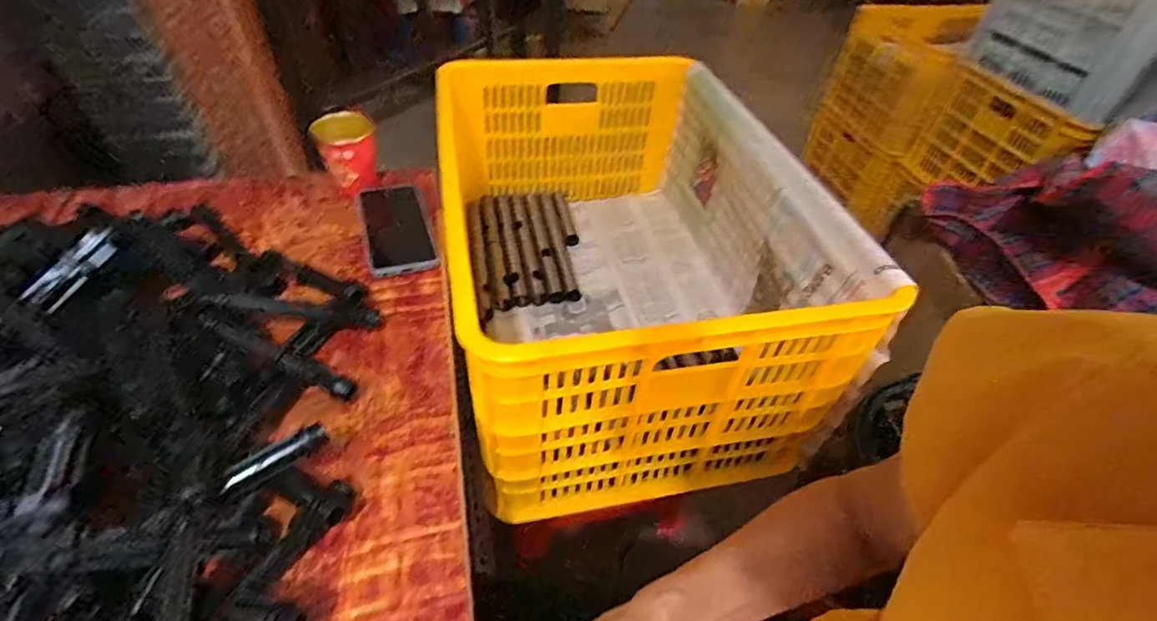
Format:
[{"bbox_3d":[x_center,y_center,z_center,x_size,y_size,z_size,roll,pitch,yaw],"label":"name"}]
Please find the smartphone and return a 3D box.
[{"bbox_3d":[-0.221,-0.100,0.640,0.076,0.015,0.160,-13,48,-17],"label":"smartphone"}]

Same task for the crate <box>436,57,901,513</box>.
[{"bbox_3d":[0.046,-0.098,0.750,0.417,0.291,0.614,-6,46,-10],"label":"crate"}]

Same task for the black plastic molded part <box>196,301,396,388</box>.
[{"bbox_3d":[-0.262,0.037,0.461,0.149,0.021,0.024,28,48,0],"label":"black plastic molded part"}]

